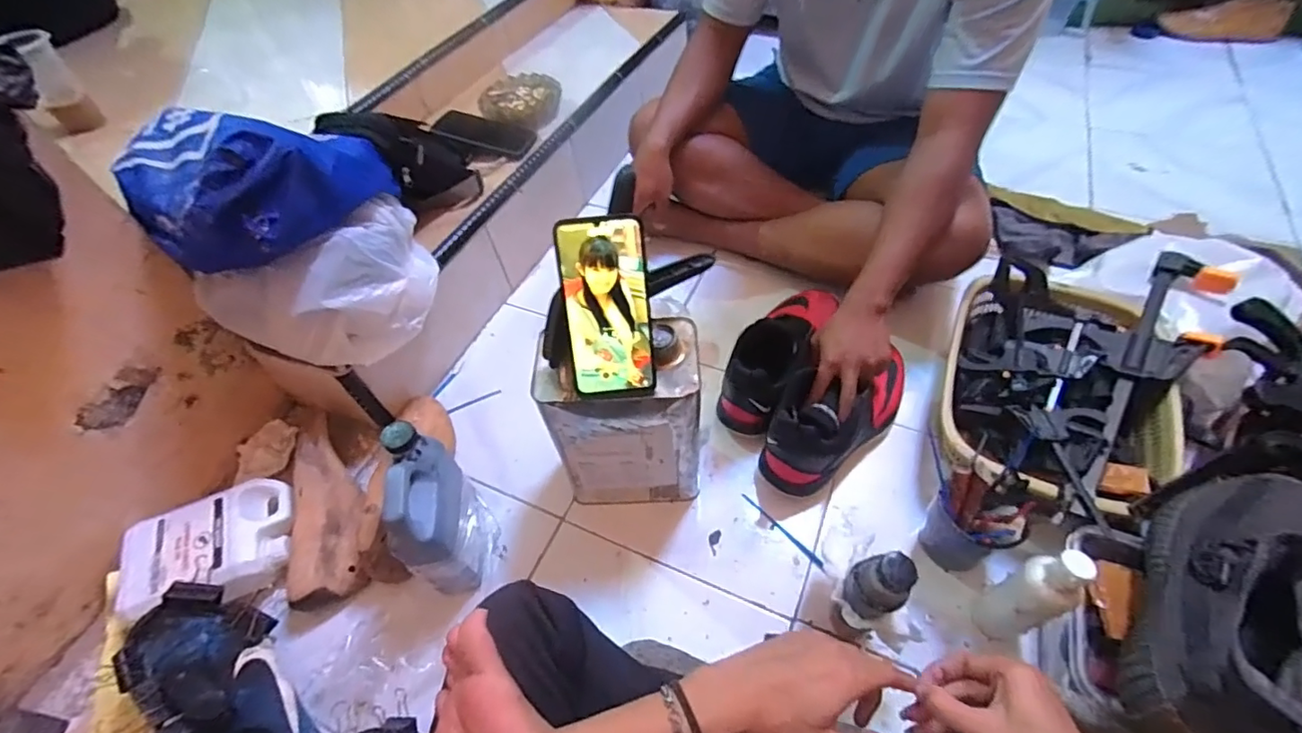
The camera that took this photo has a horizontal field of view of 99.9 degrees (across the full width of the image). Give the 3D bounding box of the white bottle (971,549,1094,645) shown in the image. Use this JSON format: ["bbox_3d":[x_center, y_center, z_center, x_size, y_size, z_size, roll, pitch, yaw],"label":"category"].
[{"bbox_3d":[0.358,0.223,0.521,0.047,0.157,0.047,-30,56,-17],"label":"white bottle"}]

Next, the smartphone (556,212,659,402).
[{"bbox_3d":[-0.039,-0.050,0.500,0.079,0.168,0.008,-5,21,0],"label":"smartphone"}]

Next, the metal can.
[{"bbox_3d":[-0.028,0.064,0.634,0.162,0.243,0.098,-4,53,2],"label":"metal can"}]

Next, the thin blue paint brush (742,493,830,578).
[{"bbox_3d":[0.165,0.205,0.674,0.010,0.009,0.133,-36,59,-21],"label":"thin blue paint brush"}]

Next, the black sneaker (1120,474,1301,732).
[{"bbox_3d":[0.486,0.179,0.450,0.279,0.100,0.095,-40,60,-23],"label":"black sneaker"}]

